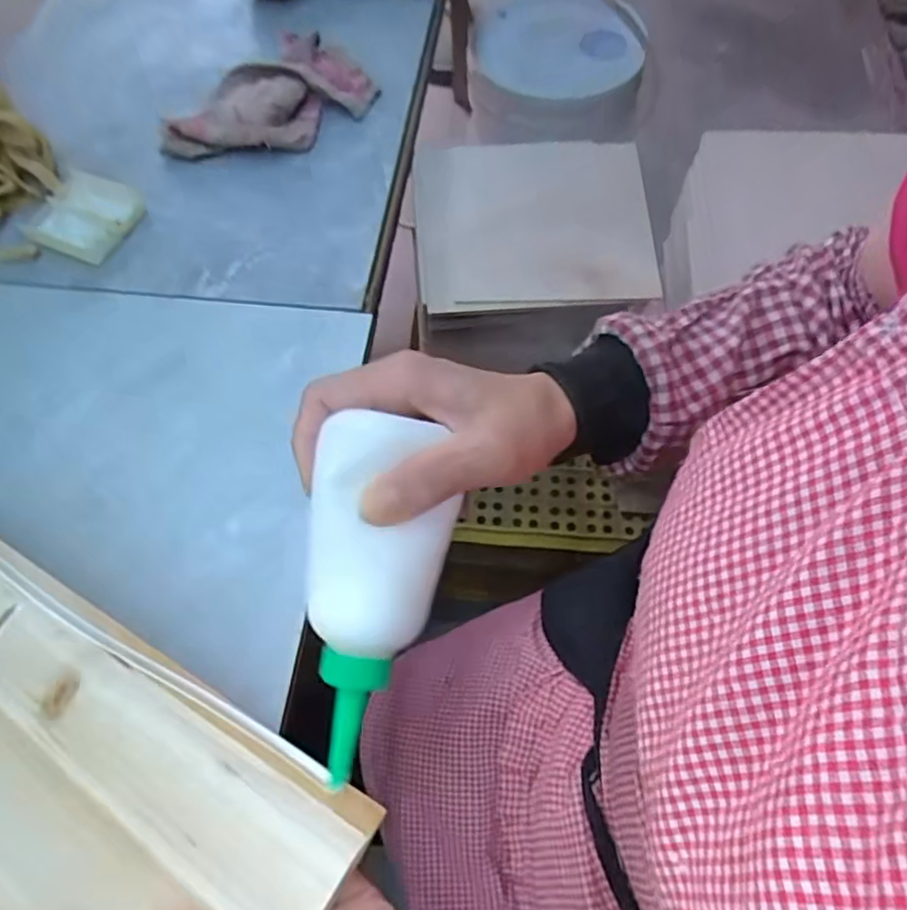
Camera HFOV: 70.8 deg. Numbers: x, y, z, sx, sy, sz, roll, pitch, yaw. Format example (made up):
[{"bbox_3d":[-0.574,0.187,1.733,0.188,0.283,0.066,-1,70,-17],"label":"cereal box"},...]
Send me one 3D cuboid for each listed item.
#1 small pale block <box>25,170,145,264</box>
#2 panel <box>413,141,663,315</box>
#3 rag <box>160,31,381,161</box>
[{"bbox_3d":[-0.289,-0.191,0.505,0.073,0.013,0.072,20,64,10],"label":"small pale block"},{"bbox_3d":[0.069,-0.208,0.554,0.200,0.020,0.177,-1,71,-7],"label":"panel"},{"bbox_3d":[-0.151,-0.297,0.547,0.102,0.037,0.183,38,69,18],"label":"rag"}]

